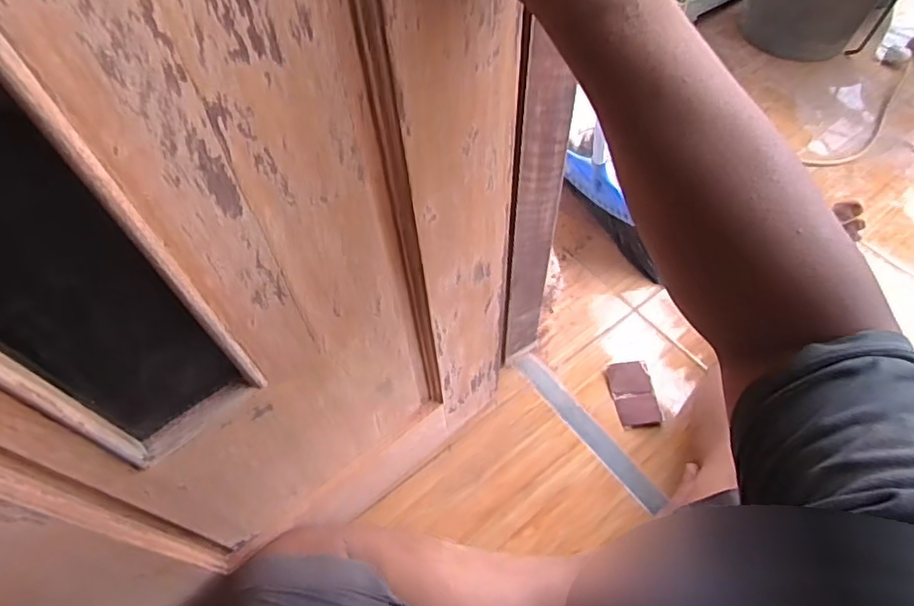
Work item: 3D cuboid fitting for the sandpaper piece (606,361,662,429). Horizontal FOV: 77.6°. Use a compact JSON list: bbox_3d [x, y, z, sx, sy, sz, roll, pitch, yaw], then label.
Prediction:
[{"bbox_3d":[0.261,0.134,0.841,0.058,0.015,0.100,-10,61,4],"label":"sandpaper piece"}]

